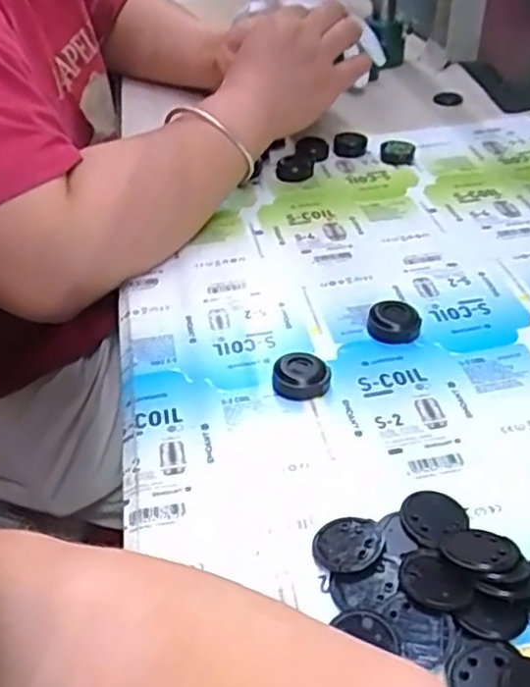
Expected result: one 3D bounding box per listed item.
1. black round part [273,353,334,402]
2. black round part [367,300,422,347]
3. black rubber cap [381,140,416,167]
[{"bbox_3d":[0.020,0.019,0.372,0.031,0.015,0.025,-4,40,1],"label":"black round part"},{"bbox_3d":[0.076,-0.012,0.404,0.030,0.016,0.030,-3,40,2],"label":"black round part"},{"bbox_3d":[0.112,-0.163,0.582,0.029,0.015,0.029,-3,40,2],"label":"black rubber cap"}]

